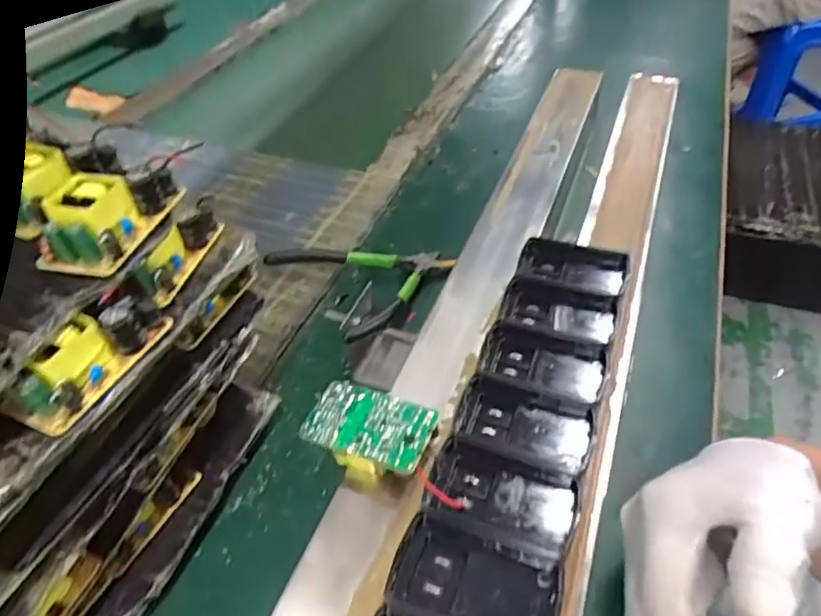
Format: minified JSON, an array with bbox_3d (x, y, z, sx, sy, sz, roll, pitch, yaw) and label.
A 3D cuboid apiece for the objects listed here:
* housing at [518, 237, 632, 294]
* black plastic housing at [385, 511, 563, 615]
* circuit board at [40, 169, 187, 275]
[{"bbox_3d":[0.107,-0.025,0.380,0.069,0.018,0.038,12,47,15],"label":"housing"},{"bbox_3d":[0.027,0.119,0.243,0.069,0.012,0.042,13,48,16],"label":"black plastic housing"},{"bbox_3d":[-0.132,-0.042,0.243,0.034,0.024,0.057,7,46,10],"label":"circuit board"}]

